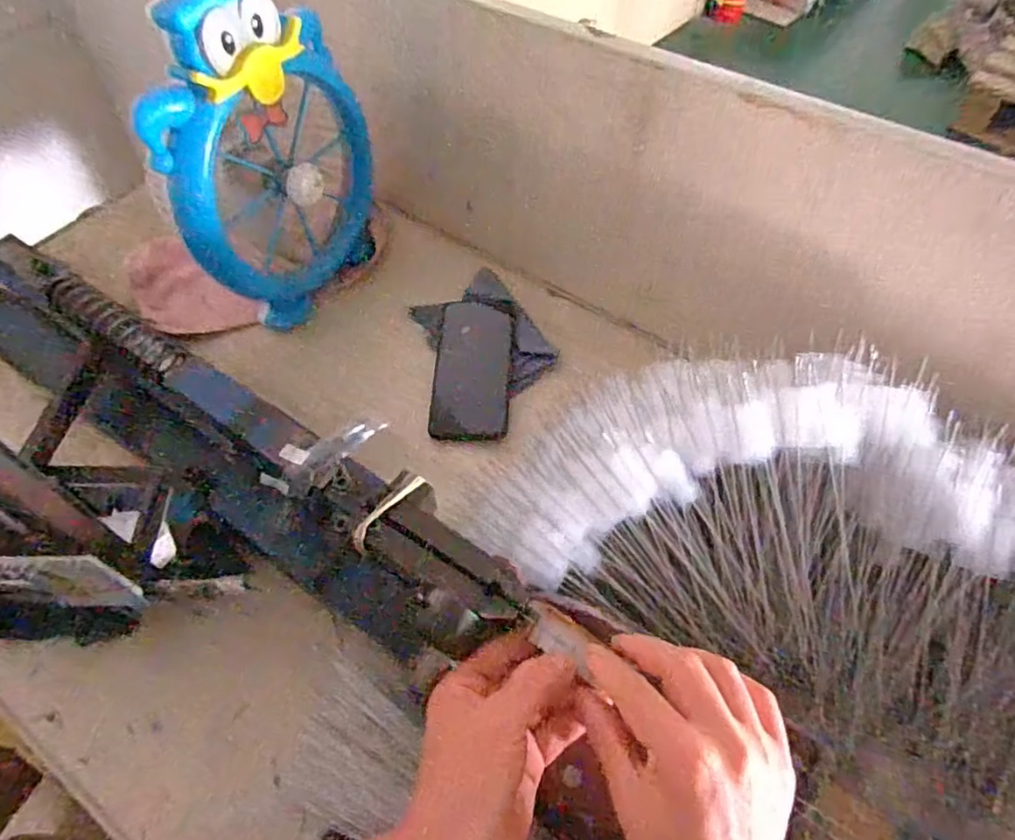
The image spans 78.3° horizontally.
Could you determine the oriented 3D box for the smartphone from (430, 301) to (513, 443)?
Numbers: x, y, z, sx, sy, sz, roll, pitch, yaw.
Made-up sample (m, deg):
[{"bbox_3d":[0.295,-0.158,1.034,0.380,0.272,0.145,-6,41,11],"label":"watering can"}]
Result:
[{"bbox_3d":[-0.035,-0.050,0.629,0.076,0.008,0.153,-1,66,11],"label":"smartphone"}]

